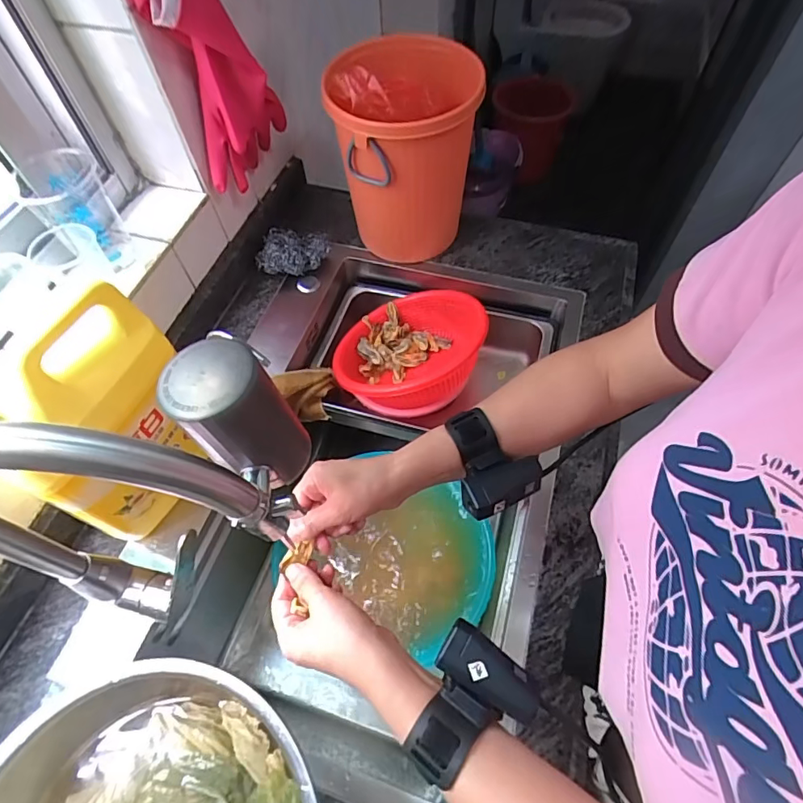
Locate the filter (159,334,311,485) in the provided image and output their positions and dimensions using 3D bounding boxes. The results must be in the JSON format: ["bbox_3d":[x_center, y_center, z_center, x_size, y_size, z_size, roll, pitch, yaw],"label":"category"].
[{"bbox_3d":[-0.107,0.012,0.329,0.061,0.106,0.062,-31,63,-15],"label":"filter"}]

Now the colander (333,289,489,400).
[{"bbox_3d":[0.007,-0.069,0.741,0.207,0.095,0.237,-8,43,11],"label":"colander"}]

